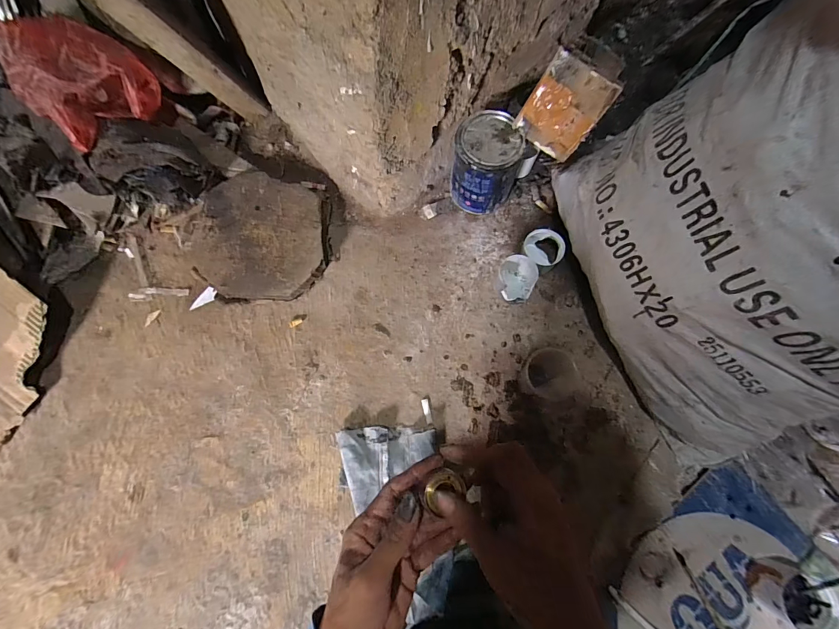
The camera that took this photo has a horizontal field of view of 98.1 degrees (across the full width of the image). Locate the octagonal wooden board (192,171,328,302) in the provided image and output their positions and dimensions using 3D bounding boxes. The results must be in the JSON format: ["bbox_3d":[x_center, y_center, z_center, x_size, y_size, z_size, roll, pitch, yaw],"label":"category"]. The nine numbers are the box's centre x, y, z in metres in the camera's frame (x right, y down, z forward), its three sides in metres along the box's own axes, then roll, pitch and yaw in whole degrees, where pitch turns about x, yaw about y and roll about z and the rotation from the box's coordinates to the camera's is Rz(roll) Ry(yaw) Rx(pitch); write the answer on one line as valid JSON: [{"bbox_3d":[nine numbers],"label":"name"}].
[{"bbox_3d":[-0.263,-0.131,0.611,0.198,0.039,0.227,-5,72,-3],"label":"octagonal wooden board"}]

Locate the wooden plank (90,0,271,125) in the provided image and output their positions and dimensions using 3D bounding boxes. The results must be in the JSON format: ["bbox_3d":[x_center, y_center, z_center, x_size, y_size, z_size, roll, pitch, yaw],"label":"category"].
[{"bbox_3d":[-0.345,-0.380,0.503,0.050,0.380,0.033,-46,77,9],"label":"wooden plank"}]

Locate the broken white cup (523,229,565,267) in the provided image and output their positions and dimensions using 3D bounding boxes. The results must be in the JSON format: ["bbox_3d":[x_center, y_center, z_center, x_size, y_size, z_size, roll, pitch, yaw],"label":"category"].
[{"bbox_3d":[0.207,-0.114,0.608,0.065,0.044,0.046,21,73,6],"label":"broken white cup"}]

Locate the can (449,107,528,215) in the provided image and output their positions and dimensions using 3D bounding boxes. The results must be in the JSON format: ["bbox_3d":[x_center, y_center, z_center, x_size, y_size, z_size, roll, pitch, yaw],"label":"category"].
[{"bbox_3d":[0.107,-0.240,0.603,0.102,0.142,0.093,0,72,-1],"label":"can"}]

